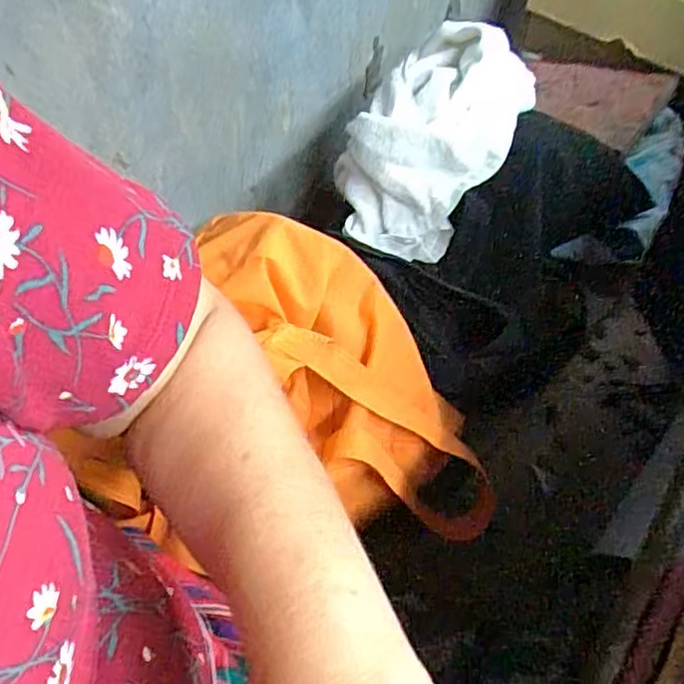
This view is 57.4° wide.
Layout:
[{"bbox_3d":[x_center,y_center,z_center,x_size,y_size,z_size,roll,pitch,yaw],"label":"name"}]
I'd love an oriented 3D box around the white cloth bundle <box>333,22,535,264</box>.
[{"bbox_3d":[0.084,-0.198,0.616,0.150,0.141,0.231,29,75,15],"label":"white cloth bundle"}]

